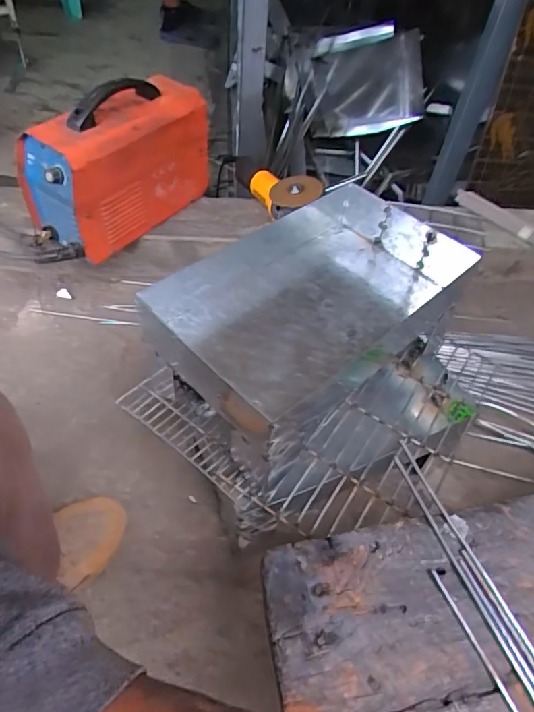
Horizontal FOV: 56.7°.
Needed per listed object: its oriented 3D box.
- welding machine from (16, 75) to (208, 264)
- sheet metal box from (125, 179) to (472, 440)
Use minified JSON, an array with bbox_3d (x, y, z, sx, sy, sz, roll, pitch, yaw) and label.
[{"bbox_3d":[-0.262,-0.352,0.895,0.143,0.227,0.333,30,53,18],"label":"welding machine"},{"bbox_3d":[0.064,-0.068,0.617,0.232,0.100,0.385,38,56,24],"label":"sheet metal box"}]

